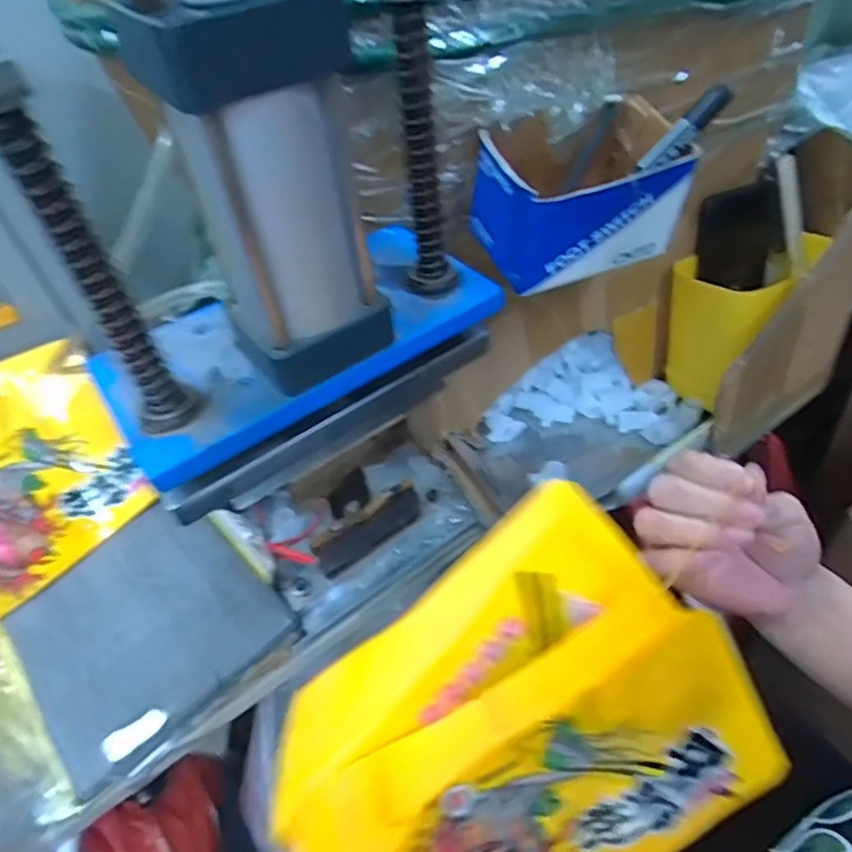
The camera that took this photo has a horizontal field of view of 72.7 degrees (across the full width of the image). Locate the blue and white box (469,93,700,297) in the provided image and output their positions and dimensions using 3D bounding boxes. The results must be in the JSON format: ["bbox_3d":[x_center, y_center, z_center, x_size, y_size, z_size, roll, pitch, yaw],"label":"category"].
[{"bbox_3d":[0.100,-0.156,0.390,0.121,0.079,0.096,-21,49,-13],"label":"blue and white box"}]

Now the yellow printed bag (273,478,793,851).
[{"bbox_3d":[0.041,0.140,0.258,0.195,0.118,0.138,-30,51,-20],"label":"yellow printed bag"}]

